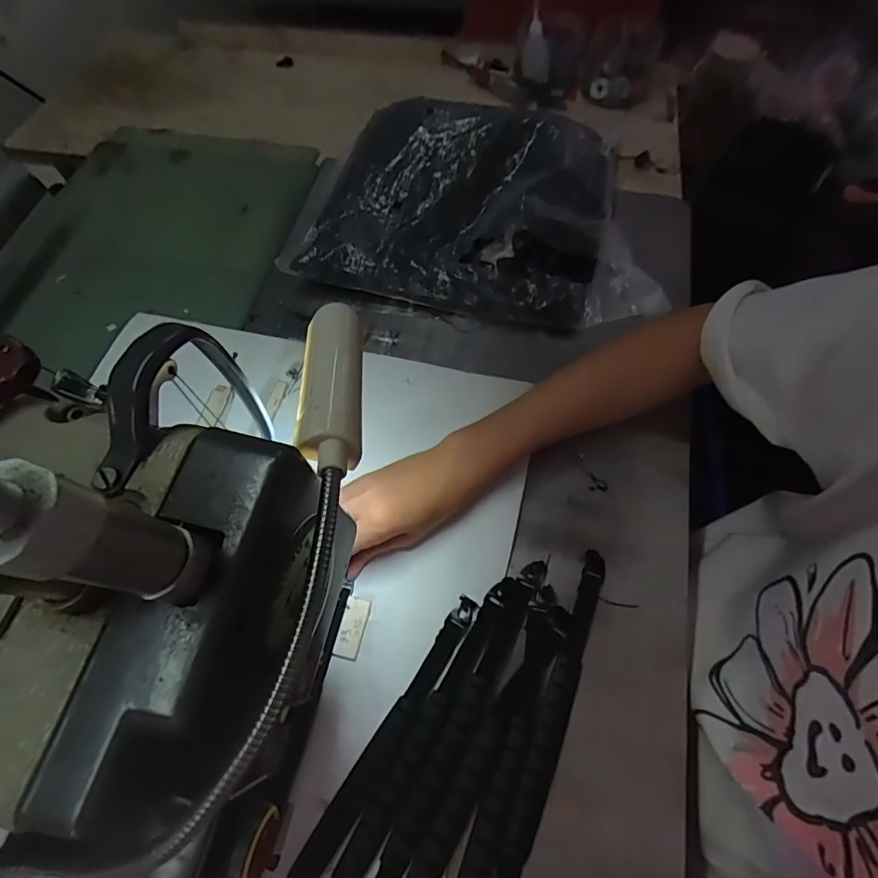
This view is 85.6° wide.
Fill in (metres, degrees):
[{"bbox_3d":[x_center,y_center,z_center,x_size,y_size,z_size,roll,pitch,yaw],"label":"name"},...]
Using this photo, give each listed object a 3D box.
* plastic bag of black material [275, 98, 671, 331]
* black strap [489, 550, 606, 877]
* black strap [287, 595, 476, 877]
[{"bbox_3d":[0.048,-0.241,0.479,0.350,0.056,0.248,12,67,8],"label":"plastic bag of black material"},{"bbox_3d":[0.072,0.182,0.304,0.019,0.004,0.228,20,68,11],"label":"black strap"},{"bbox_3d":[-0.041,0.204,0.298,0.018,0.004,0.228,31,71,15],"label":"black strap"}]

